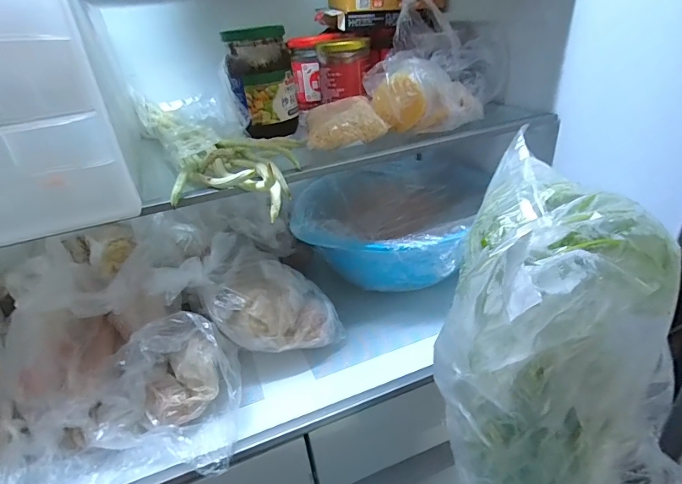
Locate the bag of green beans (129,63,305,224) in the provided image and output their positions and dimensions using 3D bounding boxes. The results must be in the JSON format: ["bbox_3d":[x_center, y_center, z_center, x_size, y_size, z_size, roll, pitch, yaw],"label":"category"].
[{"bbox_3d":[-0.142,-0.122,0.443,0.123,0.054,0.332,-17,34,-22],"label":"bag of green beans"}]

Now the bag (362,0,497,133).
[{"bbox_3d":[0.109,-0.206,0.473,0.145,0.111,0.163,6,33,15],"label":"bag"}]

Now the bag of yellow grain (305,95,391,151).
[{"bbox_3d":[0.003,-0.139,0.461,0.084,0.032,0.094,-5,32,-3],"label":"bag of yellow grain"}]

